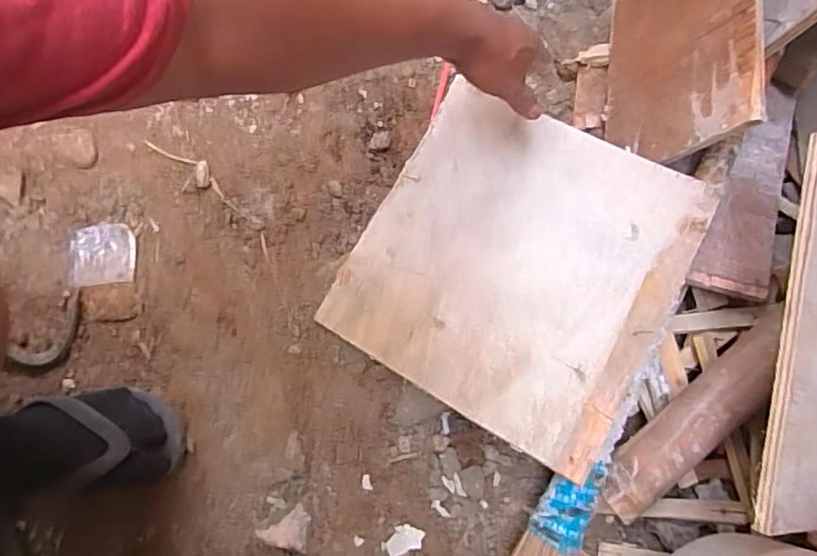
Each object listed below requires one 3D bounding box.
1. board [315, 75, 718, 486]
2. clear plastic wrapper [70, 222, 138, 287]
[{"bbox_3d":[0.108,-0.018,0.589,0.309,0.010,0.320,28,82,17],"label":"board"},{"bbox_3d":[-0.356,-0.026,0.653,0.071,0.012,0.072,-6,73,-5],"label":"clear plastic wrapper"}]

